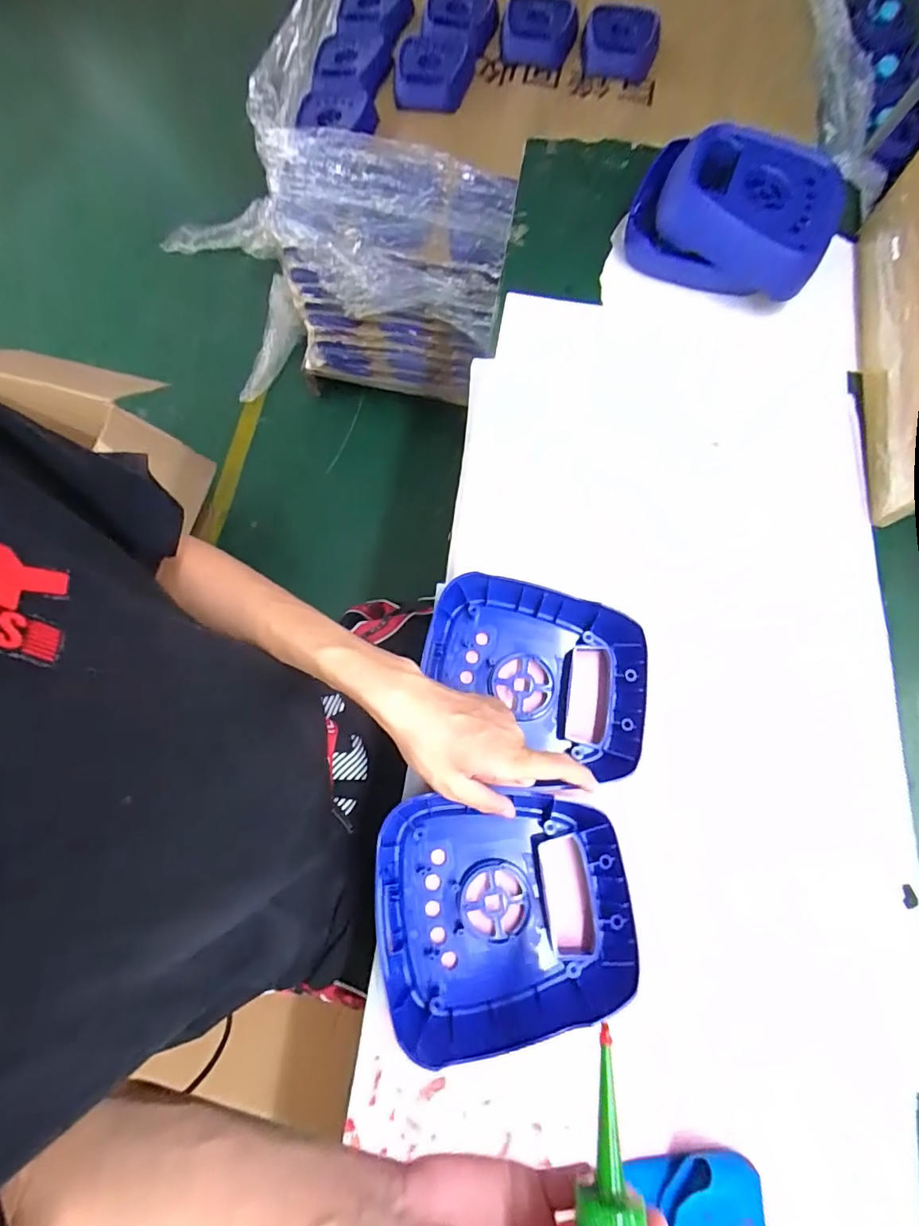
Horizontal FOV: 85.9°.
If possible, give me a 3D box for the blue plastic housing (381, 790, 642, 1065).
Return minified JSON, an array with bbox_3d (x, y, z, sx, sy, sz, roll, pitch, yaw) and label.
[{"bbox_3d":[0.032,0.221,0.366,0.179,0.036,0.159,-5,75,-2],"label":"blue plastic housing"}]

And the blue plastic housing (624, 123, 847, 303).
[{"bbox_3d":[0.303,-0.450,0.550,0.210,0.073,0.166,15,75,4],"label":"blue plastic housing"}]

